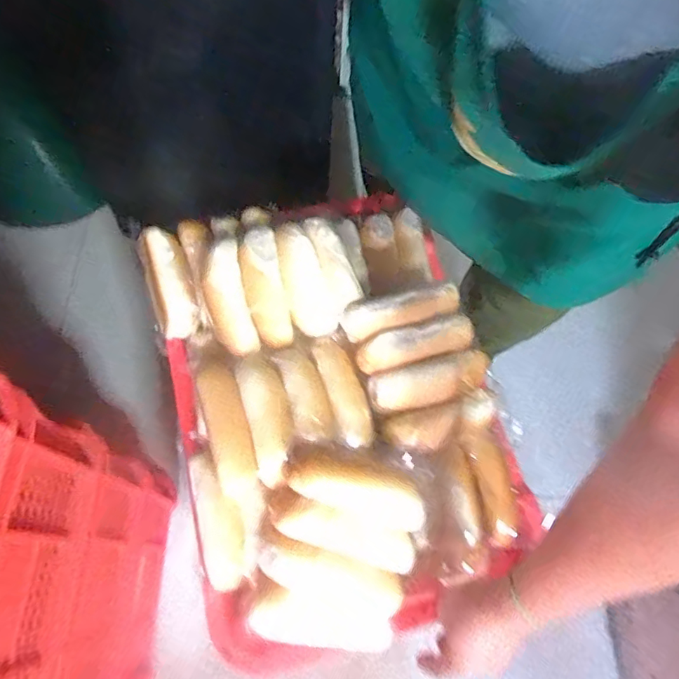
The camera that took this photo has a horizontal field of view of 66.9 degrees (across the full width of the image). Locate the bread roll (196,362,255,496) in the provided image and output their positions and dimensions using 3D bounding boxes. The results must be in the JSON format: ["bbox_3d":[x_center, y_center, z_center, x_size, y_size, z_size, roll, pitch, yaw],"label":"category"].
[{"bbox_3d":[-0.116,0.091,0.535,0.041,0.029,0.142,-16,70,-9],"label":"bread roll"}]

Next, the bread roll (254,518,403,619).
[{"bbox_3d":[-0.012,0.221,0.488,0.146,0.036,0.045,20,68,5],"label":"bread roll"}]

